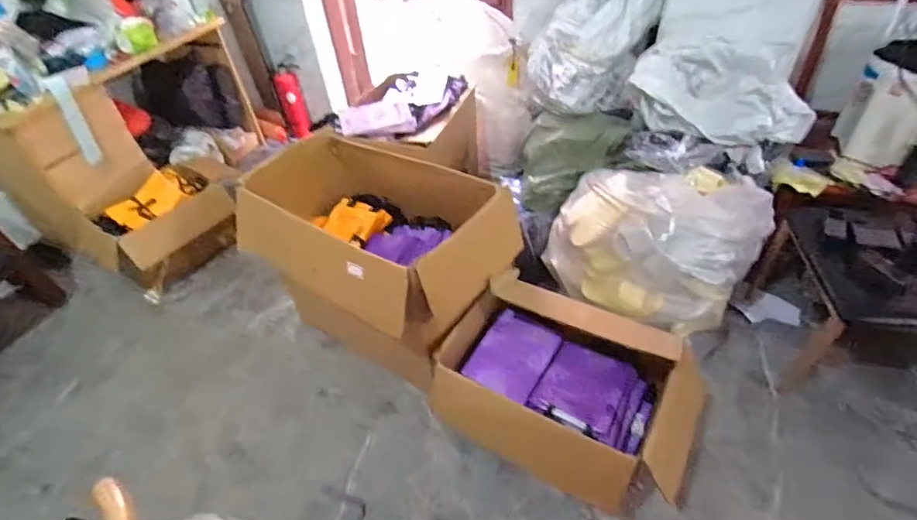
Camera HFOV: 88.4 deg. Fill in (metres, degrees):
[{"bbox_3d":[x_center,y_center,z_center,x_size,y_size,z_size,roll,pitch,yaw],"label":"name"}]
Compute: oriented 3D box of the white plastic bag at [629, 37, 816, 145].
[{"bbox_3d":[0.778,-0.488,1.393,0.506,0.246,0.231,5,45,11],"label":"white plastic bag"}]

